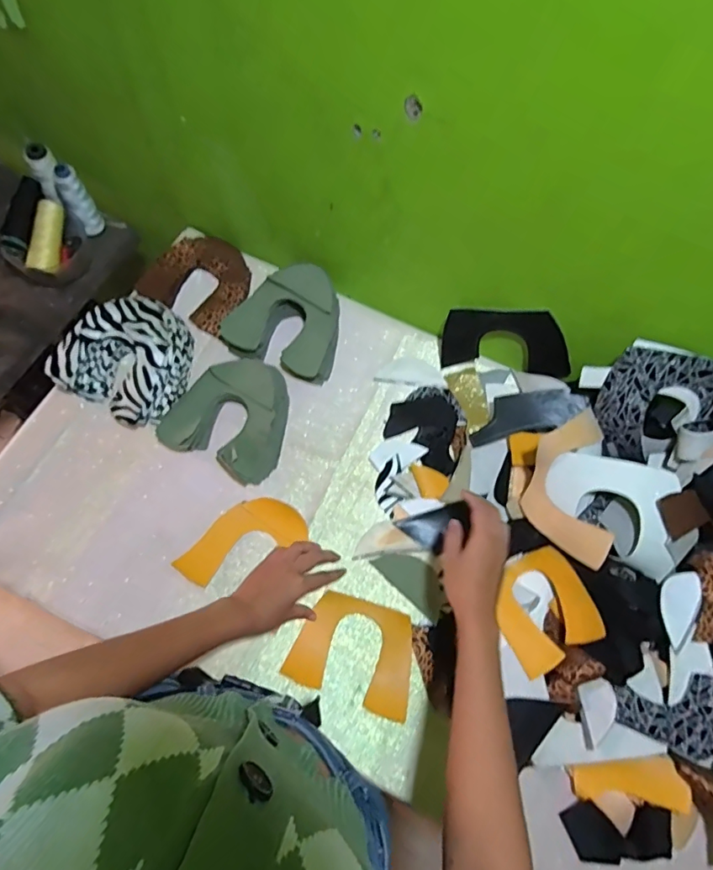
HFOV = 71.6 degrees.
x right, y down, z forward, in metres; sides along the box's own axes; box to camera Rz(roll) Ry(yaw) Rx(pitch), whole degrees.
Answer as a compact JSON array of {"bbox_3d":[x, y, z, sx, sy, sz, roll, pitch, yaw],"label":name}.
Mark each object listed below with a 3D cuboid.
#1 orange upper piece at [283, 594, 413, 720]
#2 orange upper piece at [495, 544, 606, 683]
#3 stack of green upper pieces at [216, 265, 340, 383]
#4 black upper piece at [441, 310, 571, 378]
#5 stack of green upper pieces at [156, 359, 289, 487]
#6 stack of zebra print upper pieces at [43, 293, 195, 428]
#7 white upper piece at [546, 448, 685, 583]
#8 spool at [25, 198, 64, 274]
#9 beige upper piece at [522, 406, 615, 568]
[{"bbox_3d":[-0.002,0.272,0.622,0.153,0.005,0.116,17,69,3],"label":"orange upper piece"},{"bbox_3d":[0.232,0.217,0.618,0.113,0.074,0.121,-28,71,-14],"label":"orange upper piece"},{"bbox_3d":[-0.109,-0.183,0.777,0.179,0.068,0.164,20,67,5],"label":"stack of green upper pieces"},{"bbox_3d":[0.220,-0.138,0.737,0.184,0.110,0.011,7,47,18],"label":"black upper piece"},{"bbox_3d":[-0.177,-0.032,0.718,0.169,0.047,0.167,24,68,7],"label":"stack of green upper pieces"},{"bbox_3d":[-0.324,-0.118,0.721,0.171,0.070,0.182,29,68,9],"label":"stack of zebra print upper pieces"},{"bbox_3d":[0.337,0.085,0.617,0.102,0.066,0.180,-35,74,-17],"label":"white upper piece"},{"bbox_3d":[-0.485,-0.313,0.775,0.042,0.034,0.116,6,86,-1],"label":"spool"},{"bbox_3d":[0.278,0.073,0.664,0.065,0.107,0.195,-1,80,-46],"label":"beige upper piece"}]

